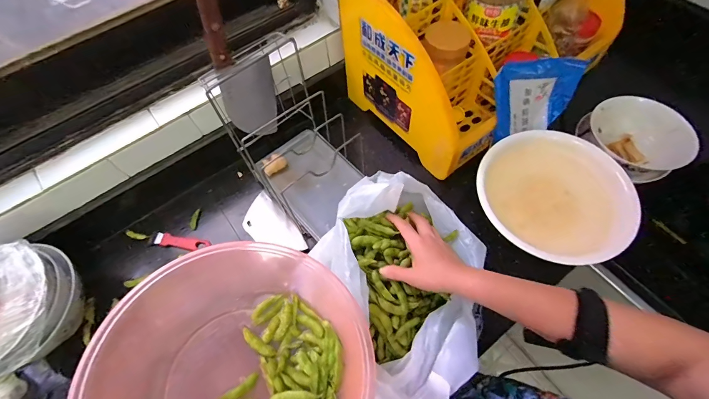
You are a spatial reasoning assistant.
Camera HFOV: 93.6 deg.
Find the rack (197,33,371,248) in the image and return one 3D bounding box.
[{"bbox_3d":[-0.103,-0.103,0.592,0.245,0.227,0.165,40,71,21],"label":"rack"}]

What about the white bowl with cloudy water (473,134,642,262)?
[{"bbox_3d":[0.350,0.000,0.604,0.251,0.083,0.241,-1,62,3],"label":"white bowl with cloudy water"}]

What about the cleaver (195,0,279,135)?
[{"bbox_3d":[-0.174,-0.213,0.545,0.028,0.267,0.107,35,56,23],"label":"cleaver"}]

